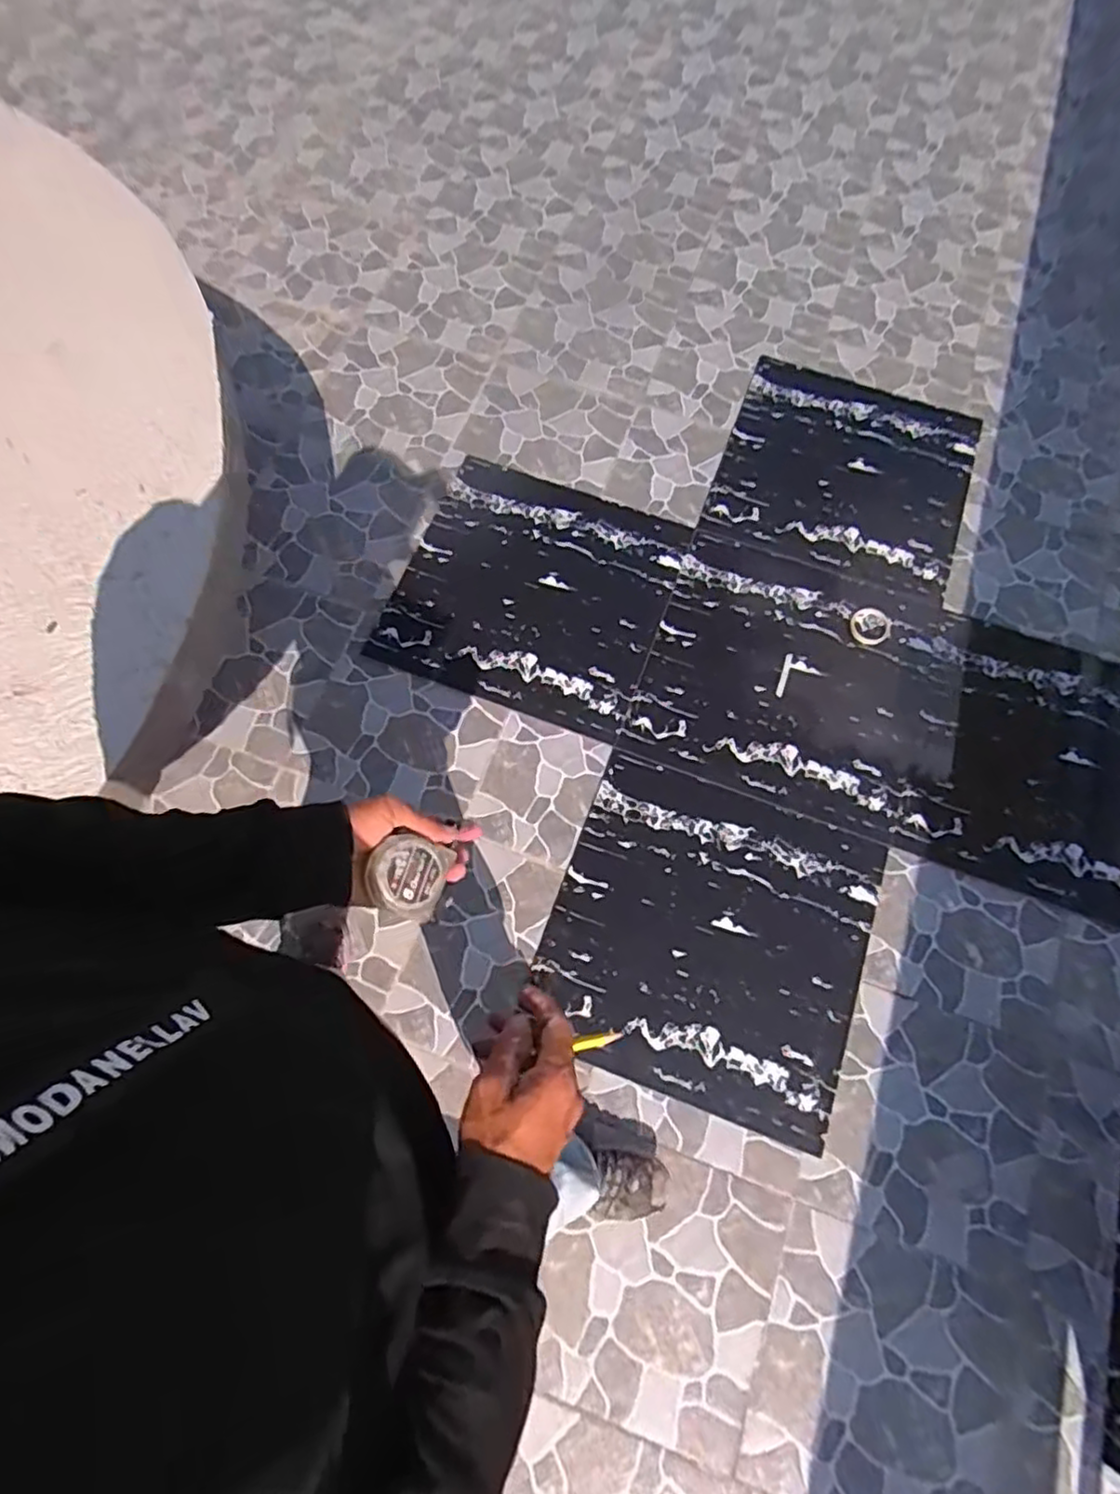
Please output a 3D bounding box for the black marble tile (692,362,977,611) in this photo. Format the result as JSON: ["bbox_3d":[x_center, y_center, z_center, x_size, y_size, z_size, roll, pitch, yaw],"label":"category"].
[{"bbox_3d":[0.717,-0.687,1.712,0.592,0.016,0.577,21,73,7],"label":"black marble tile"}]

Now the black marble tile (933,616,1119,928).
[{"bbox_3d":[1.107,0.052,1.472,0.517,0.023,0.591,19,73,5],"label":"black marble tile"}]

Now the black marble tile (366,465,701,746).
[{"bbox_3d":[-0.055,-0.375,1.597,0.611,0.017,0.584,19,73,6],"label":"black marble tile"}]

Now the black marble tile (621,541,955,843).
[{"bbox_3d":[0.510,-0.153,1.532,0.606,0.024,0.565,20,73,6],"label":"black marble tile"}]

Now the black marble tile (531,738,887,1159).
[{"bbox_3d":[0.290,0.365,1.342,0.589,0.020,0.610,20,73,6],"label":"black marble tile"}]

